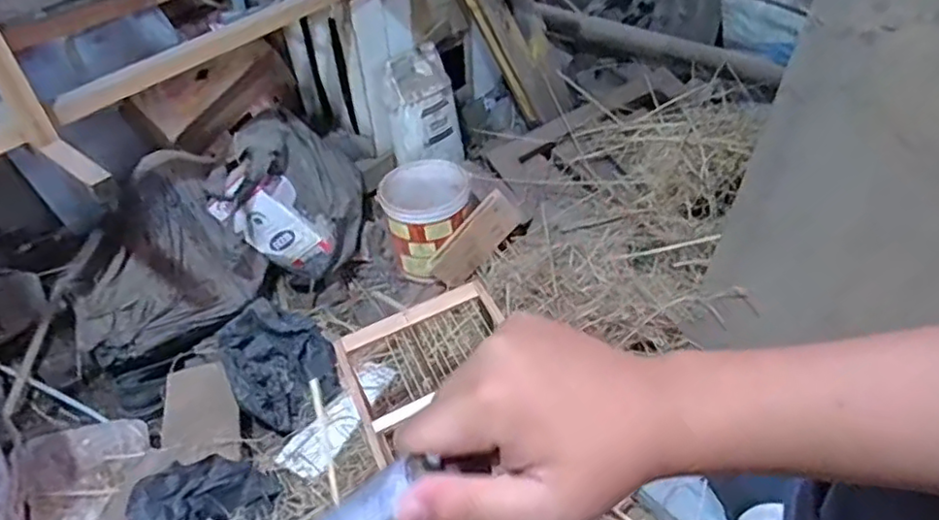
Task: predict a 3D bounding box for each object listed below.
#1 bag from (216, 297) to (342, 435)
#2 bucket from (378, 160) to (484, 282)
[{"bbox_3d":[-0.316,0.168,1.058,0.165,0.093,0.208,-20,45,-15],"label":"bag"},{"bbox_3d":[-0.078,-0.082,1.263,0.182,0.146,0.185,-3,43,3],"label":"bucket"}]

